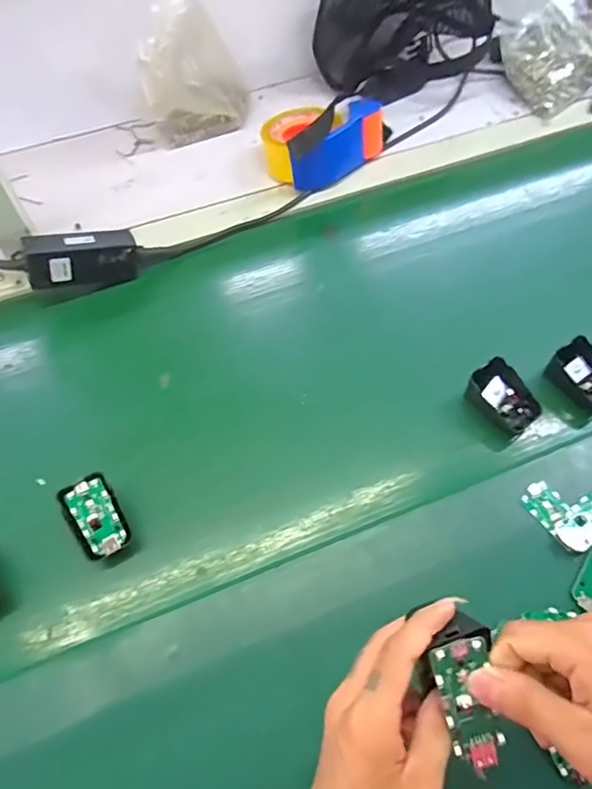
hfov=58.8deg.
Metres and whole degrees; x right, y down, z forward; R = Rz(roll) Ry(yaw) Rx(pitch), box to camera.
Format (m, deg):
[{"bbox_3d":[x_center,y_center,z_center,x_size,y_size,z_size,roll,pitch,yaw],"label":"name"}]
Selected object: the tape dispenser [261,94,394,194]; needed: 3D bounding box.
[{"bbox_3d":[0.036,-0.344,0.694,0.162,0.069,0.108,-30,63,-15],"label":"tape dispenser"}]

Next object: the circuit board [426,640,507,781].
[{"bbox_3d":[0.095,0.167,0.285,0.030,0.006,0.064,-14,85,-6],"label":"circuit board"}]

